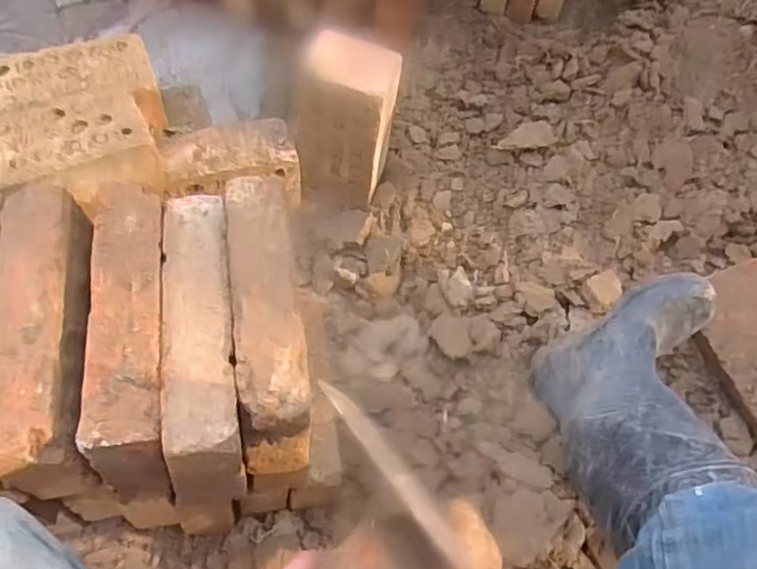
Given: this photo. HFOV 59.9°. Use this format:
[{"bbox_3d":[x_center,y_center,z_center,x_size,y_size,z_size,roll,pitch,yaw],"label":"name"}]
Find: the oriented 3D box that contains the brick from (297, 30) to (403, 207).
[{"bbox_3d":[-0.045,-0.213,0.903,0.118,0.236,0.085,20,58,6],"label":"brick"}]

